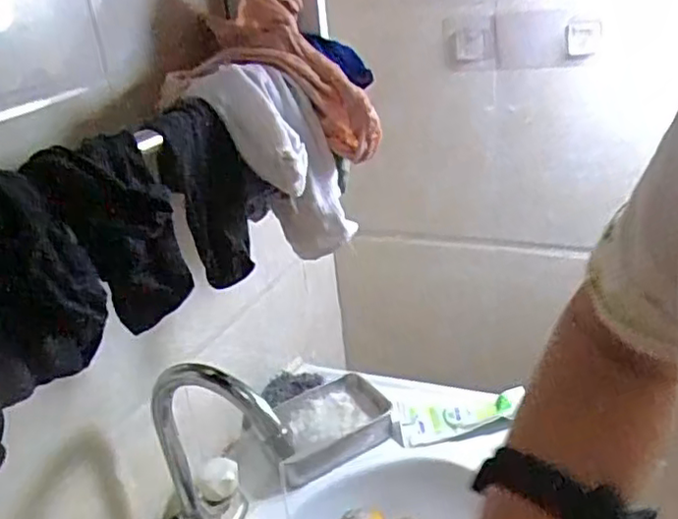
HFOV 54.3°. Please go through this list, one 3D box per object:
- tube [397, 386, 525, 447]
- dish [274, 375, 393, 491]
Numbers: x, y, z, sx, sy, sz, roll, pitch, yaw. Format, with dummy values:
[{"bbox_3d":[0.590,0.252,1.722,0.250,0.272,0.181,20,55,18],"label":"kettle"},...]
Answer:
[{"bbox_3d":[0.140,0.178,0.760,0.149,0.039,0.051,-6,26,0],"label":"tube"},{"bbox_3d":[-0.013,0.195,0.774,0.150,0.041,0.098,-19,29,-25],"label":"dish"}]

